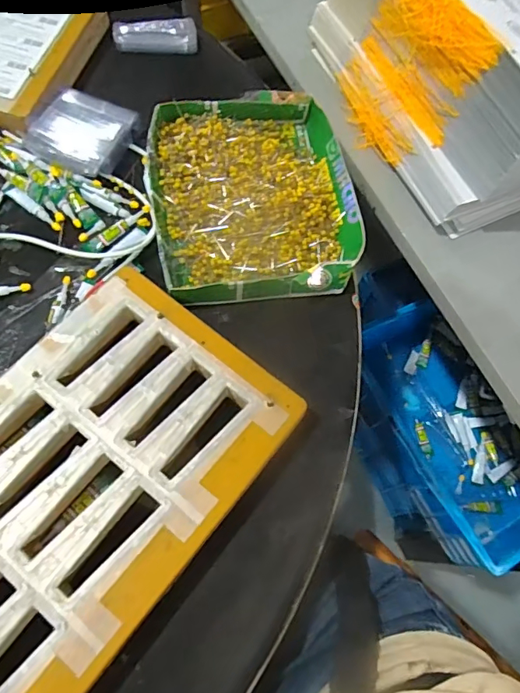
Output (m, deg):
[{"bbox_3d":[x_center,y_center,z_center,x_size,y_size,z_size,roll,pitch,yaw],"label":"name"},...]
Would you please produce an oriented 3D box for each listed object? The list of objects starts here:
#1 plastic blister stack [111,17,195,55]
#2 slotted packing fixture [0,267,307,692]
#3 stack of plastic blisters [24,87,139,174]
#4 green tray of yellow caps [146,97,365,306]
[{"bbox_3d":[-0.143,-0.426,0.665,0.111,0.040,0.028,1,67,-4],"label":"plastic blister stack"},{"bbox_3d":[-0.164,0.130,0.405,0.224,0.049,0.374,38,70,11],"label":"slotted packing fixture"},{"bbox_3d":[-0.211,-0.253,0.568,0.108,0.023,0.098,16,67,2],"label":"stack of plastic blisters"},{"bbox_3d":[-0.010,-0.175,0.549,0.217,0.033,0.267,-7,68,-8],"label":"green tray of yellow caps"}]

